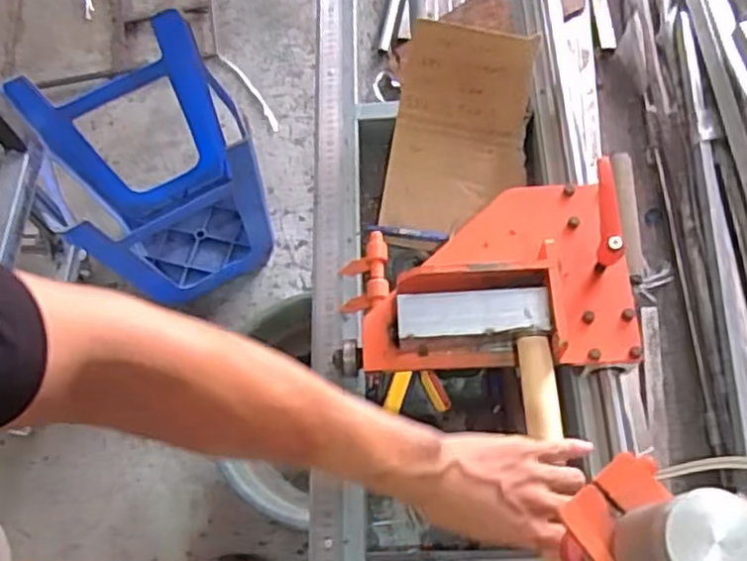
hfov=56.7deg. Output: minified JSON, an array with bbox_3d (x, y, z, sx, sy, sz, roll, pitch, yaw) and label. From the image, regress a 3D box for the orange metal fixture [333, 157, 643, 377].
[{"bbox_3d":[0.099,-0.008,0.631,0.259,0.084,0.179,-1,65,3],"label":"orange metal fixture"}]

